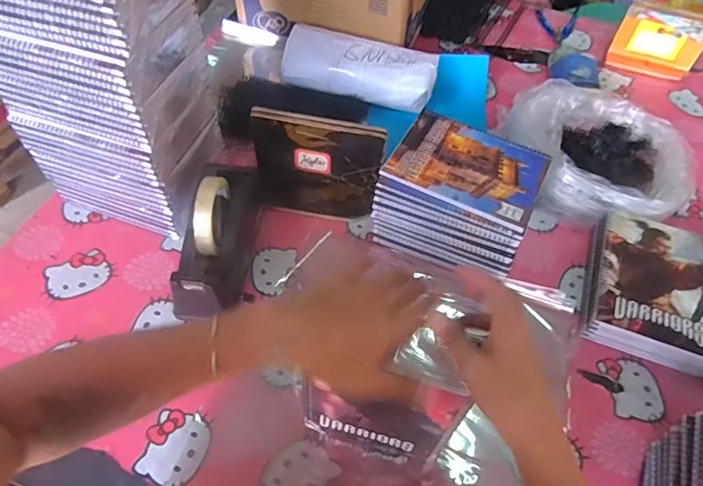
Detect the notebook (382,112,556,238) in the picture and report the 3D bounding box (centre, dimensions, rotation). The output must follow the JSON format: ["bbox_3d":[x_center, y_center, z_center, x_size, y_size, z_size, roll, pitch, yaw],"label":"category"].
[{"bbox_3d":[0.159,-0.106,0.692,0.196,0.010,0.148,23,57,13],"label":"notebook"}]

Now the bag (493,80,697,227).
[{"bbox_3d":[0.404,-0.141,0.823,0.278,0.089,0.258,-4,53,-6],"label":"bag"}]

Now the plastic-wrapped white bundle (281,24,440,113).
[{"bbox_3d":[0.015,-0.322,0.930,0.280,0.066,0.102,13,53,7],"label":"plastic-wrapped white bundle"}]

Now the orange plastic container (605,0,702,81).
[{"bbox_3d":[0.611,-0.402,1.012,0.161,0.116,0.048,17,54,10],"label":"orange plastic container"}]

